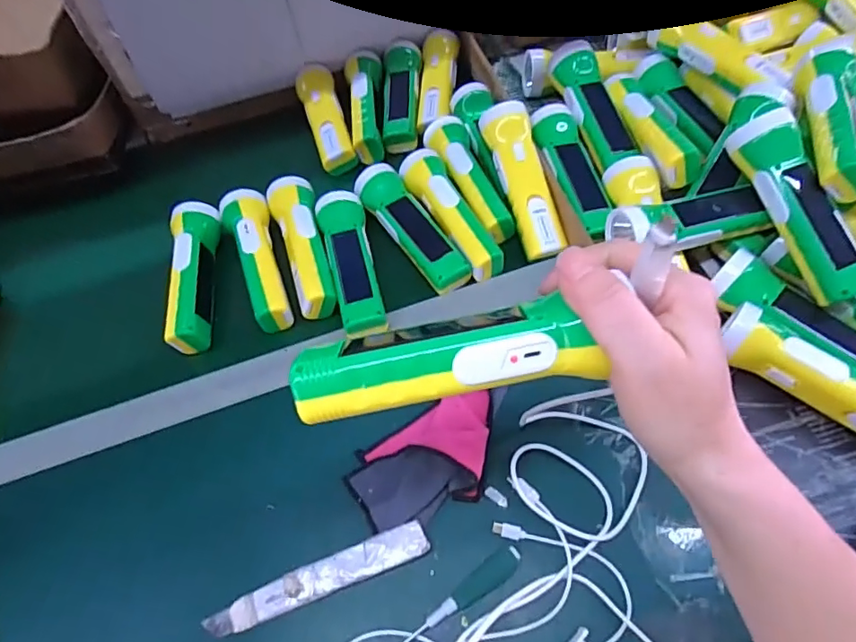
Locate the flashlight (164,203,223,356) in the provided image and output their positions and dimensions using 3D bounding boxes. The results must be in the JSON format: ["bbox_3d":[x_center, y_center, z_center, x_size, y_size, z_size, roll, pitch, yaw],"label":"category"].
[{"bbox_3d":[-0.251,-0.048,0.569,0.047,0.045,0.181,-8,58,1],"label":"flashlight"}]

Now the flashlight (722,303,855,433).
[{"bbox_3d":[0.318,0.048,0.432,0.166,0.050,0.049,33,67,22],"label":"flashlight"}]

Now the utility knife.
[{"bbox_3d":[-0.083,0.201,0.416,0.173,0.015,0.026,-21,62,-7],"label":"utility knife"}]

